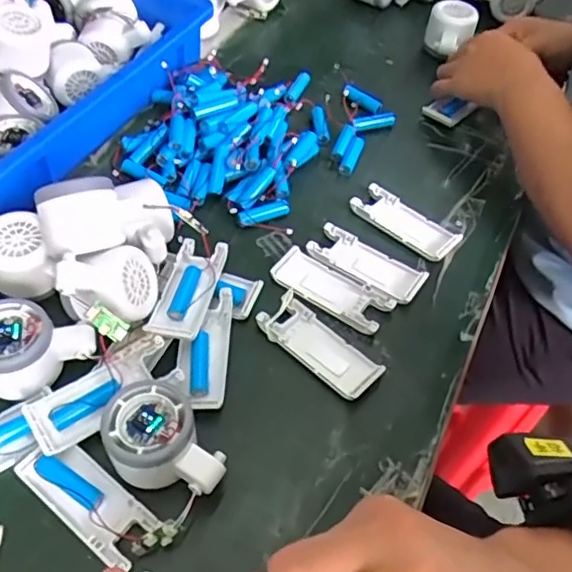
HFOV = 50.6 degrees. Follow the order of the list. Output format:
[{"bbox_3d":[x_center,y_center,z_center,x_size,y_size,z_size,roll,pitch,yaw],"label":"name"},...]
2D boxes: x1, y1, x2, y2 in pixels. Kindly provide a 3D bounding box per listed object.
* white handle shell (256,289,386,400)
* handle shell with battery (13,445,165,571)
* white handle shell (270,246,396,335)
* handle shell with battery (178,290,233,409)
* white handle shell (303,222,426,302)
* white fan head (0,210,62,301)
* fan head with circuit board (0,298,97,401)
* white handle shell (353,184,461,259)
[{"bbox_3d":[0.027,0.046,0.473,0.102,0.014,0.041,38,58,22],"label":"white handle shell"},{"bbox_3d":[-0.130,0.137,0.393,0.101,0.010,0.038,34,57,19],"label":"handle shell with battery"},{"bbox_3d":[0.039,0.001,0.510,0.102,0.011,0.041,31,56,17],"label":"white handle shell"},{"bbox_3d":[-0.061,0.048,0.463,0.035,0.026,0.100,4,52,-2],"label":"handle shell with battery"},{"bbox_3d":[0.070,-0.020,0.532,0.103,0.009,0.043,30,56,17],"label":"white handle shell"},{"bbox_3d":[-0.210,-0.021,0.477,0.054,0.042,0.060,-27,60,-23],"label":"white fan head"},{"bbox_3d":[-0.182,0.043,0.437,0.079,0.046,0.057,-19,57,-19],"label":"fan head with circuit board"},{"bbox_3d":[0.112,-0.058,0.571,0.101,0.018,0.042,36,58,20],"label":"white handle shell"}]

